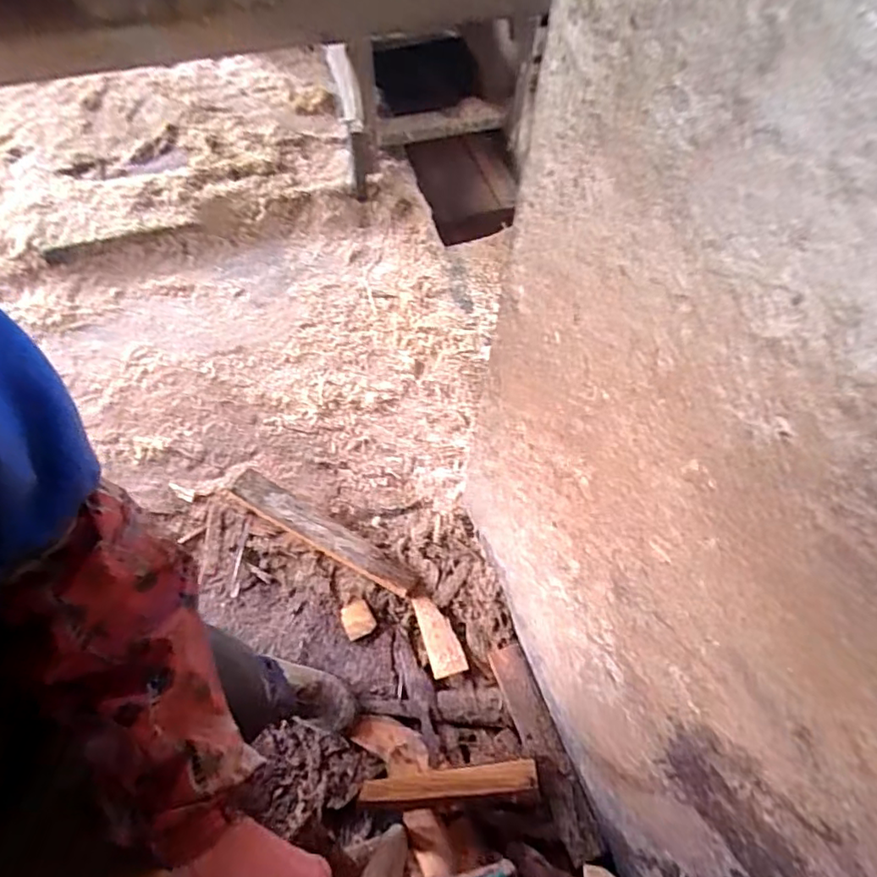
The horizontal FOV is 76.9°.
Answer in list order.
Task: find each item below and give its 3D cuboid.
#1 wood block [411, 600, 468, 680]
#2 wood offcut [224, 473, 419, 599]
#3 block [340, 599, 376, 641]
[{"bbox_3d":[-0.004,0.430,1.209,0.071,0.015,0.176,-20,63,-10],"label":"wood block"},{"bbox_3d":[-0.282,0.221,1.324,0.517,0.059,0.092,28,65,15],"label":"wood offcut"},{"bbox_3d":[-0.185,0.408,1.248,0.068,0.017,0.075,-29,65,-14],"label":"block"}]

